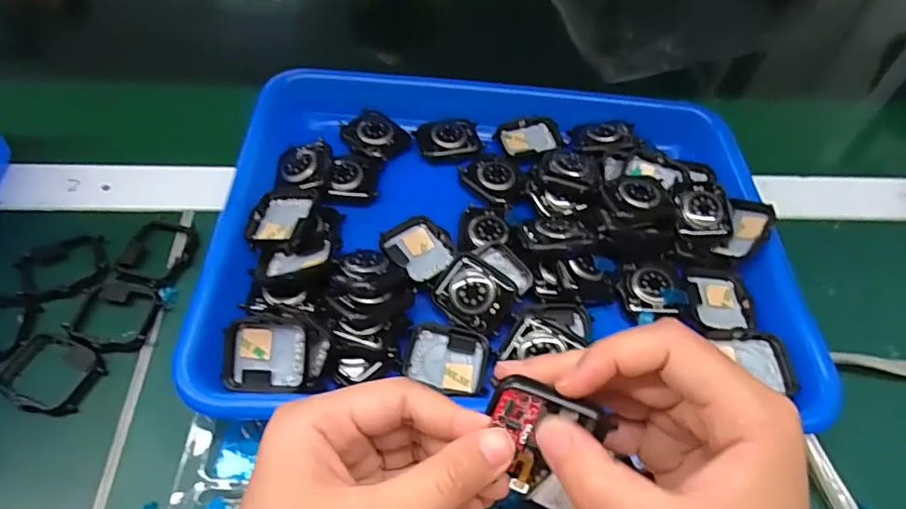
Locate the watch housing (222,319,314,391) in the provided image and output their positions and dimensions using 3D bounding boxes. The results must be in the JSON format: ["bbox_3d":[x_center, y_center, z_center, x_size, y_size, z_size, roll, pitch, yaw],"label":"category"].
[{"bbox_3d":[-0.091,0.050,0.277,0.044,0.008,0.034,0,85,6],"label":"watch housing"}]

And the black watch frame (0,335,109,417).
[{"bbox_3d":[-0.214,0.063,0.295,0.049,0.010,0.038,21,55,10],"label":"black watch frame"}]

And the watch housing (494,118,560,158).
[{"bbox_3d":[0.054,-0.085,0.400,0.044,0.011,0.036,-15,57,-15],"label":"watch housing"}]

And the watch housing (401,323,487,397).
[{"bbox_3d":[-0.003,0.054,0.294,0.042,0.010,0.031,12,54,4],"label":"watch housing"}]

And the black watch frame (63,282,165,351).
[{"bbox_3d":[-0.190,0.035,0.314,0.043,0.010,0.041,11,54,3],"label":"black watch frame"}]

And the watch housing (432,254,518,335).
[{"bbox_3d":[0.012,0.021,0.305,0.041,0.011,0.034,32,82,12],"label":"watch housing"}]

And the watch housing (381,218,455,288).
[{"bbox_3d":[-0.018,-0.001,0.330,0.035,0.013,0.043,-34,64,-25],"label":"watch housing"}]

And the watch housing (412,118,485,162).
[{"bbox_3d":[-0.002,-0.078,0.384,0.045,0.012,0.034,-6,55,-9],"label":"watch housing"}]

